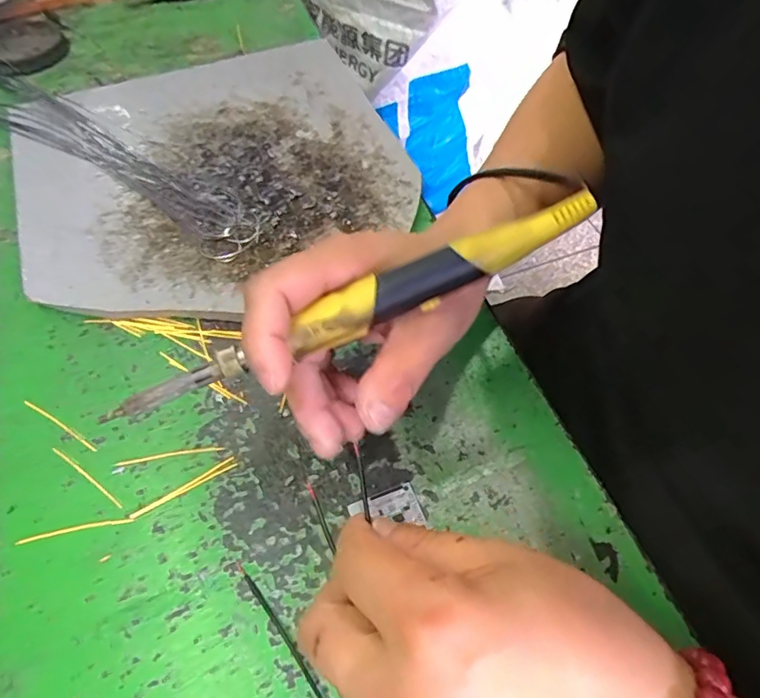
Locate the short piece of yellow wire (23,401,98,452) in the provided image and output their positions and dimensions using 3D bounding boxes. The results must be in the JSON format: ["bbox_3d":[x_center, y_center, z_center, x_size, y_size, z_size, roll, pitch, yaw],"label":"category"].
[{"bbox_3d":[-0.168,0.039,0.277,0.054,0.004,0.004,27,65,17],"label":"short piece of yellow wire"}]

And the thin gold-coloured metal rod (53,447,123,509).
[{"bbox_3d":[-0.146,0.063,0.262,0.053,0.004,0.004,30,65,18],"label":"thin gold-coloured metal rod"}]

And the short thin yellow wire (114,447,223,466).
[{"bbox_3d":[-0.107,0.053,0.267,0.053,0.004,0.004,-9,60,-3],"label":"short thin yellow wire"}]

